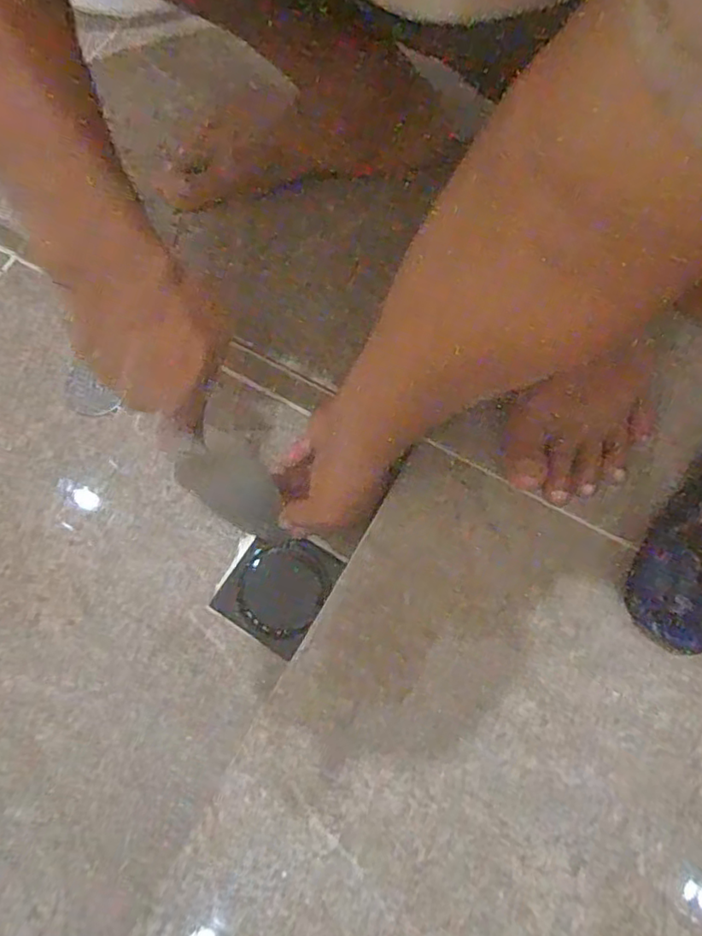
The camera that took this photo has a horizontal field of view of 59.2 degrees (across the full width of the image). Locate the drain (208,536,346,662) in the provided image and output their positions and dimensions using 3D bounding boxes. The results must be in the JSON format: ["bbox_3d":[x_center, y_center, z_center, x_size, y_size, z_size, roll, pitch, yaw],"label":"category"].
[{"bbox_3d":[-0.066,0.107,0.556,0.087,0.008,0.095,29,74,10],"label":"drain"}]

